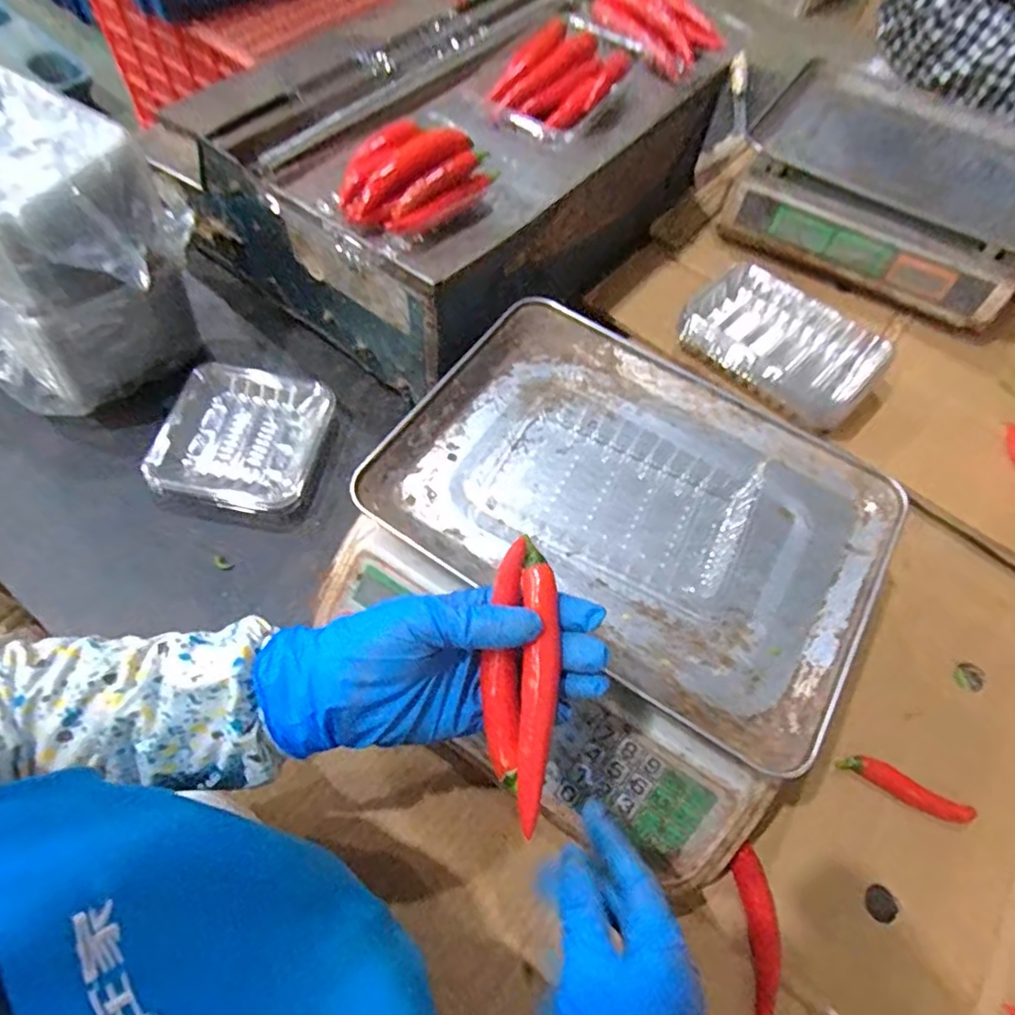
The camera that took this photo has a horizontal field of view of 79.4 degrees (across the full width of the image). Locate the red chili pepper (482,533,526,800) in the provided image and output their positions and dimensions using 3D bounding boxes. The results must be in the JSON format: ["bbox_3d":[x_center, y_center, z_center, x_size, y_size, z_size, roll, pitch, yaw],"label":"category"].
[{"bbox_3d":[-0.002,0.079,0.314,0.019,0.017,0.121,3,88,-2],"label":"red chili pepper"}]

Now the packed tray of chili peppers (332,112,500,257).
[{"bbox_3d":[-0.081,-0.261,0.486,0.104,0.037,0.131,41,66,16],"label":"packed tray of chili peppers"}]

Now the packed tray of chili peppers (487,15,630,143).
[{"bbox_3d":[0.048,-0.400,0.570,0.092,0.031,0.131,28,63,10],"label":"packed tray of chili peppers"}]

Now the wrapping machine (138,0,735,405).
[{"bbox_3d":[-0.036,-0.369,0.629,0.308,0.182,0.470,38,66,15],"label":"wrapping machine"}]

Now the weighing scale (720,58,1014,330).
[{"bbox_3d":[0.470,-0.393,0.747,0.321,0.098,0.321,31,65,12],"label":"weighing scale"}]

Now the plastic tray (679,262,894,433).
[{"bbox_3d":[0.281,-0.167,0.631,0.189,0.050,0.132,38,67,15],"label":"plastic tray"}]

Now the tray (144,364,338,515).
[{"bbox_3d":[-0.241,-0.065,0.565,0.136,0.032,0.142,13,63,3],"label":"tray"}]

